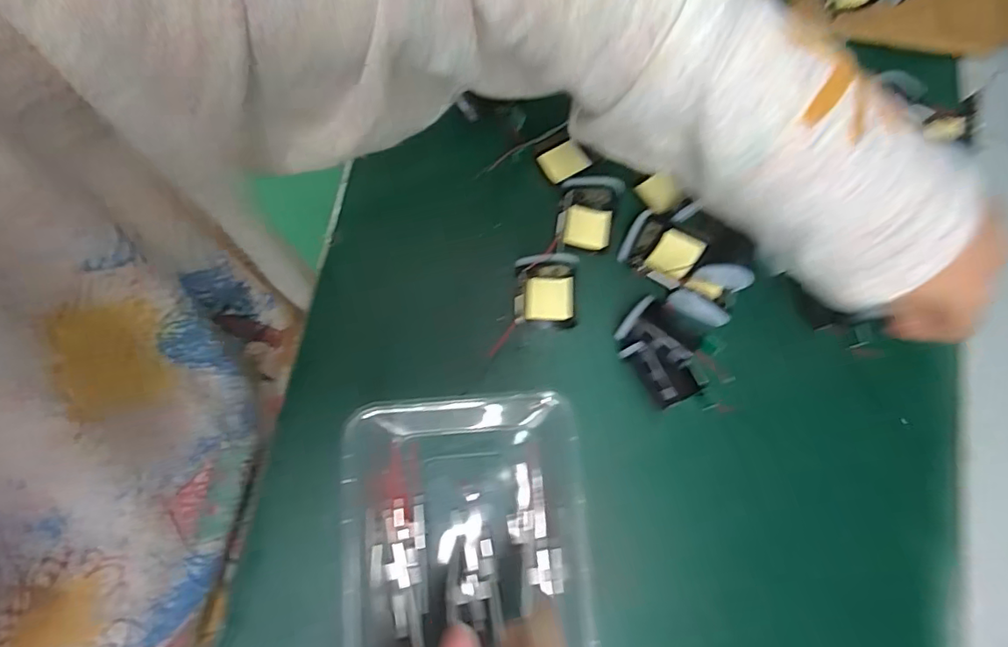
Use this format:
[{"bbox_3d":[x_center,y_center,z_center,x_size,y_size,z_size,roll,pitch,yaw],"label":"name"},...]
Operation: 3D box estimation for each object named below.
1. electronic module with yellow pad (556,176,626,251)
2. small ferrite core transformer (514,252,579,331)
[{"bbox_3d":[0.052,-0.068,0.334,0.036,0.016,0.044,8,77,1],"label":"electronic module with yellow pad"},{"bbox_3d":[0.025,-0.020,0.321,0.036,0.018,0.039,1,77,-1],"label":"small ferrite core transformer"}]

